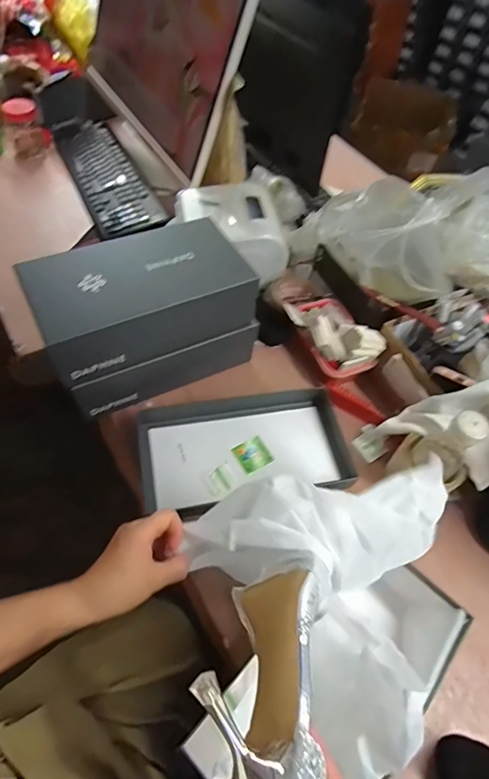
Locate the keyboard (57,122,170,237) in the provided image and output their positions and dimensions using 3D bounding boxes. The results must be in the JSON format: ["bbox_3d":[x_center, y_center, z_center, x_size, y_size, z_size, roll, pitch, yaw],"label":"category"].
[{"bbox_3d":[-0.322,-0.500,1.030,0.145,0.034,0.445,-21,60,-18],"label":"keyboard"}]

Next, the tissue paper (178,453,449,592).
[{"bbox_3d":[0.087,0.149,0.462,0.277,0.093,0.106,-5,56,-6],"label":"tissue paper"}]

